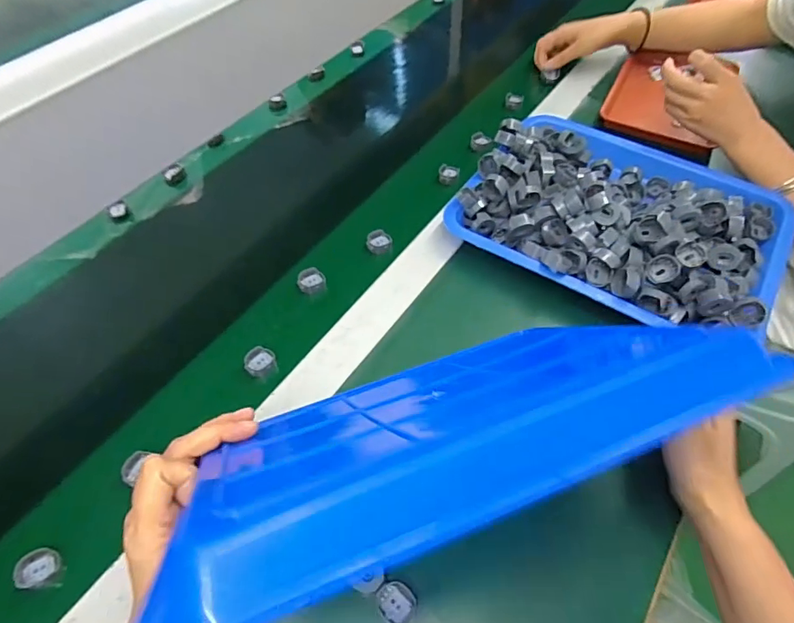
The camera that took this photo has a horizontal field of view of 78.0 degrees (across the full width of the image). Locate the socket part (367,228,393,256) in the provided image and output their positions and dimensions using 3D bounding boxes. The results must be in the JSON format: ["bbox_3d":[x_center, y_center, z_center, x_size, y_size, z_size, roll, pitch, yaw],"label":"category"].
[{"bbox_3d":[-0.020,-0.081,0.580,0.029,0.015,0.030,5,54,3],"label":"socket part"}]

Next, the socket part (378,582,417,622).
[{"bbox_3d":[0.000,0.211,0.354,0.028,0.008,0.025,28,58,18],"label":"socket part"}]

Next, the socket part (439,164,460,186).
[{"bbox_3d":[0.069,-0.181,0.651,0.026,0.019,0.025,10,54,6],"label":"socket part"}]

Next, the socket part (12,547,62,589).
[{"bbox_3d":[-0.279,0.200,0.382,0.035,0.012,0.027,2,54,0],"label":"socket part"}]

